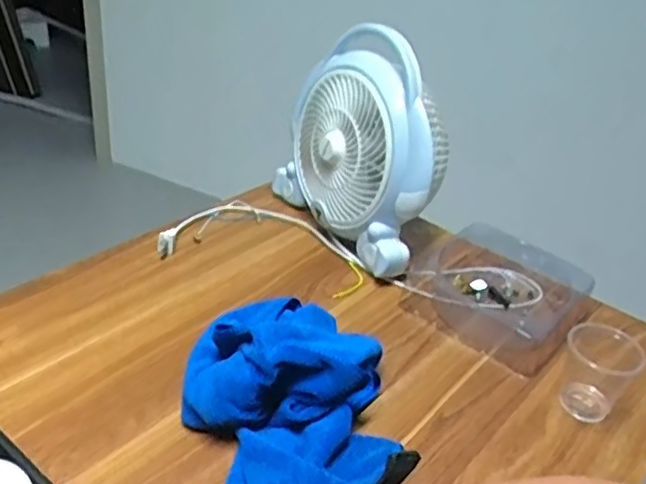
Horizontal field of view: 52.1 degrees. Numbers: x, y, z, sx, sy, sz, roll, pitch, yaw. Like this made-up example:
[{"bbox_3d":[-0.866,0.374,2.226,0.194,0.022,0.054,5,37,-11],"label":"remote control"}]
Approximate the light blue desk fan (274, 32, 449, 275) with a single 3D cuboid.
[{"bbox_3d":[0.057,-0.122,0.807,0.116,0.231,0.259,-16,38,-32],"label":"light blue desk fan"}]

